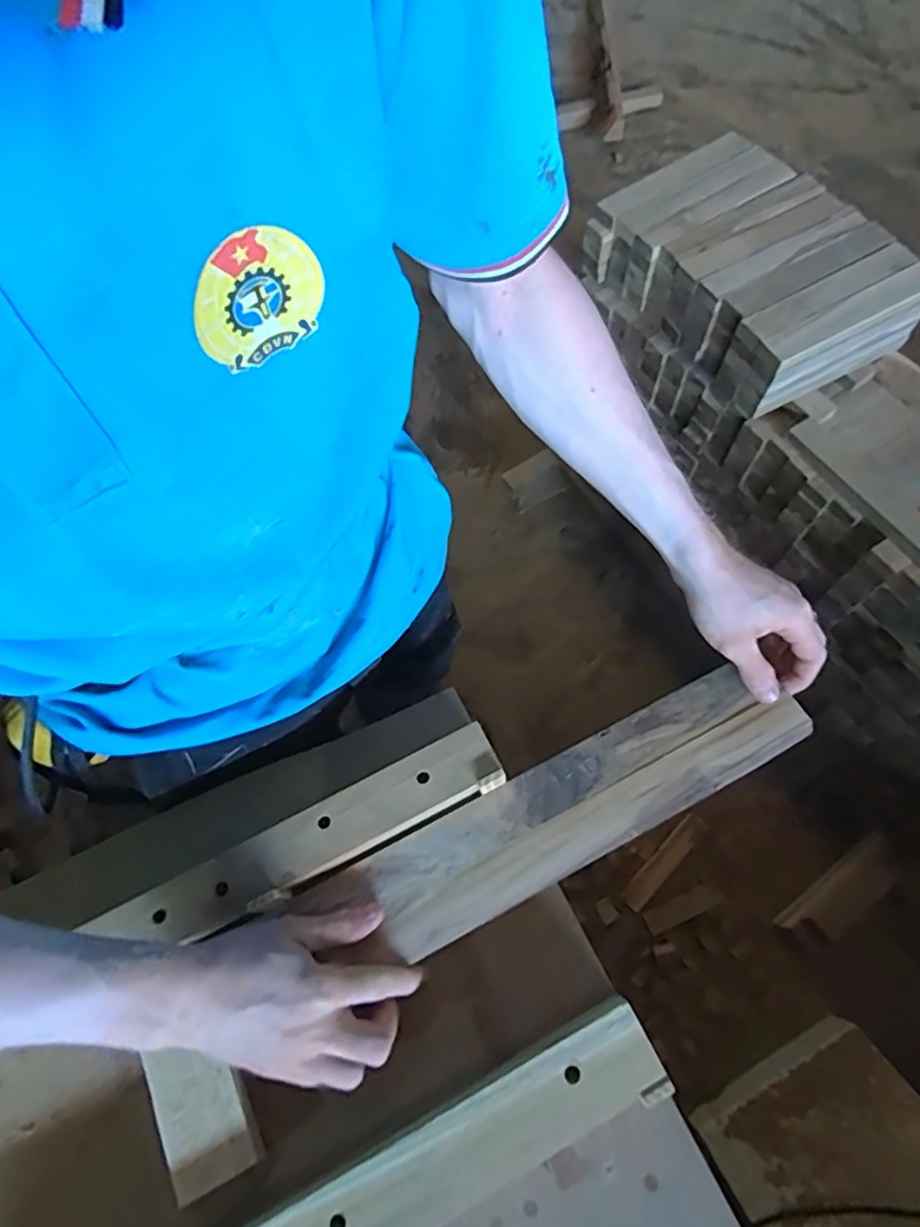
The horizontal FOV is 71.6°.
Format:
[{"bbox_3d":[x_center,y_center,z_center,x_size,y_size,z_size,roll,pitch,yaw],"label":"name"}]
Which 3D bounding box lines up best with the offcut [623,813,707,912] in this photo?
[{"bbox_3d":[0.377,0.456,1.174,0.205,0.011,0.043,-42,70,-18],"label":"offcut"}]

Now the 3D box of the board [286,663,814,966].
[{"bbox_3d":[0.076,0.147,0.470,0.374,0.019,0.079,-25,66,-7],"label":"board"}]

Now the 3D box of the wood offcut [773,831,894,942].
[{"bbox_3d":[0.624,0.462,1.047,0.224,0.076,0.060,-46,70,7],"label":"wood offcut"}]

